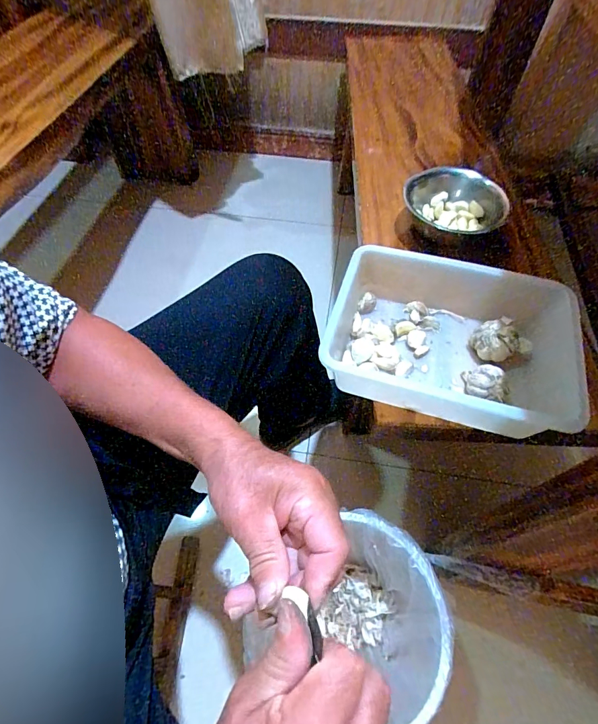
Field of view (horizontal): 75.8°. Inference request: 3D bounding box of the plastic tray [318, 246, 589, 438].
[{"bbox_3d":[0.172,-0.026,0.459,0.271,0.074,0.203,10,56,7],"label":"plastic tray"}]

